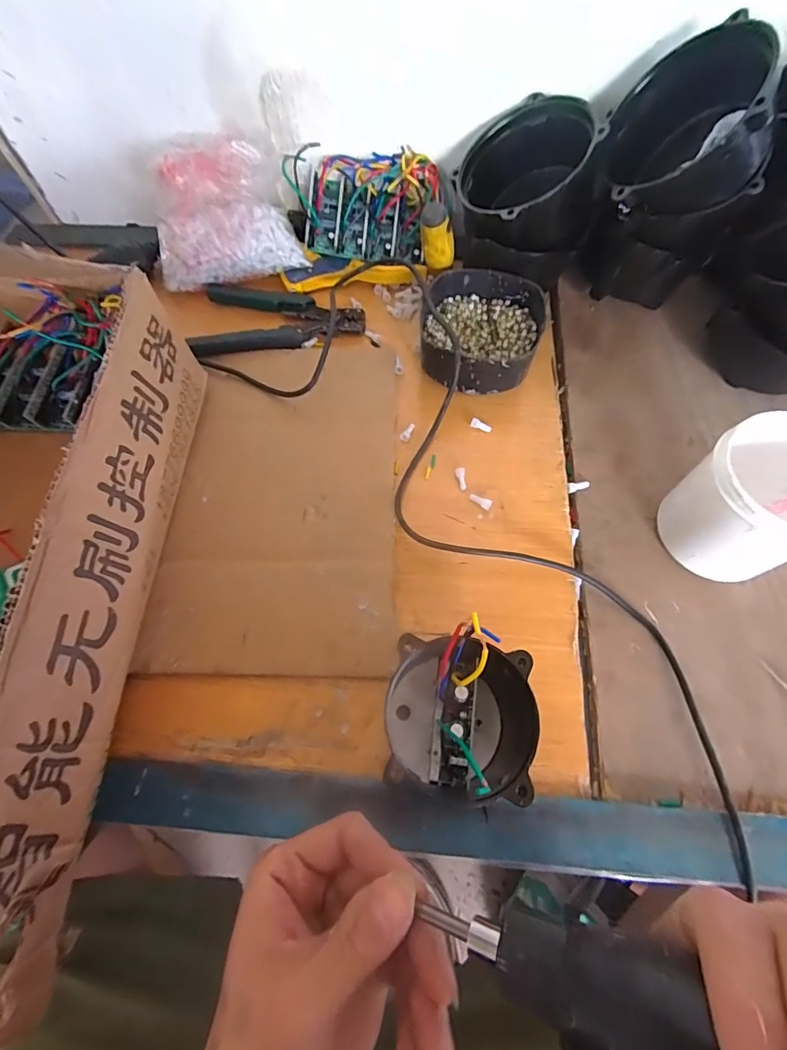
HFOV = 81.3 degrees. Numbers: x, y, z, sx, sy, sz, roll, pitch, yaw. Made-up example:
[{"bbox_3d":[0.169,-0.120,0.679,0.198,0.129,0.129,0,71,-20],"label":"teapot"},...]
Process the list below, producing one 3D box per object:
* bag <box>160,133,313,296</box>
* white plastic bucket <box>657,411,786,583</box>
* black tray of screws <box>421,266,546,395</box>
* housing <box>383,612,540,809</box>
[{"bbox_3d":[-0.185,-0.336,0.501,0.155,0.107,0.082,-8,66,-2],"label":"bag"},{"bbox_3d":[0.267,-0.011,0.348,0.093,0.104,0.091,-26,68,-10],"label":"white plastic bucket"},{"bbox_3d":[0.086,-0.190,0.464,0.120,0.050,0.130,17,67,9],"label":"black tray of screws"},{"bbox_3d":[0.043,0.128,0.312,0.096,0.065,0.103,14,67,7],"label":"housing"}]

